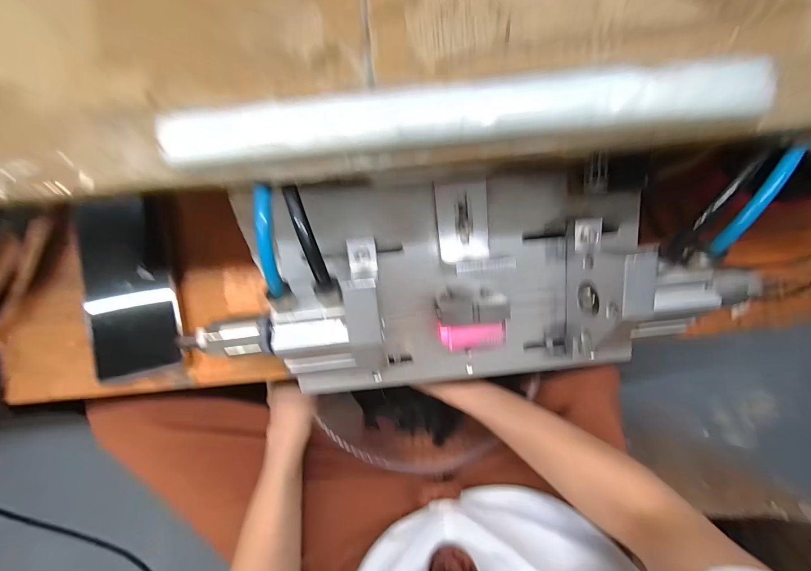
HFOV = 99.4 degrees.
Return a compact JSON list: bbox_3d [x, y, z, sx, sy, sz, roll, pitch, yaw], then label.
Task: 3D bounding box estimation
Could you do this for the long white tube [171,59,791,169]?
[{"bbox_3d":[0.028,-0.083,0.164,0.287,0.019,0.029,-5,81,-3],"label":"long white tube"}]

